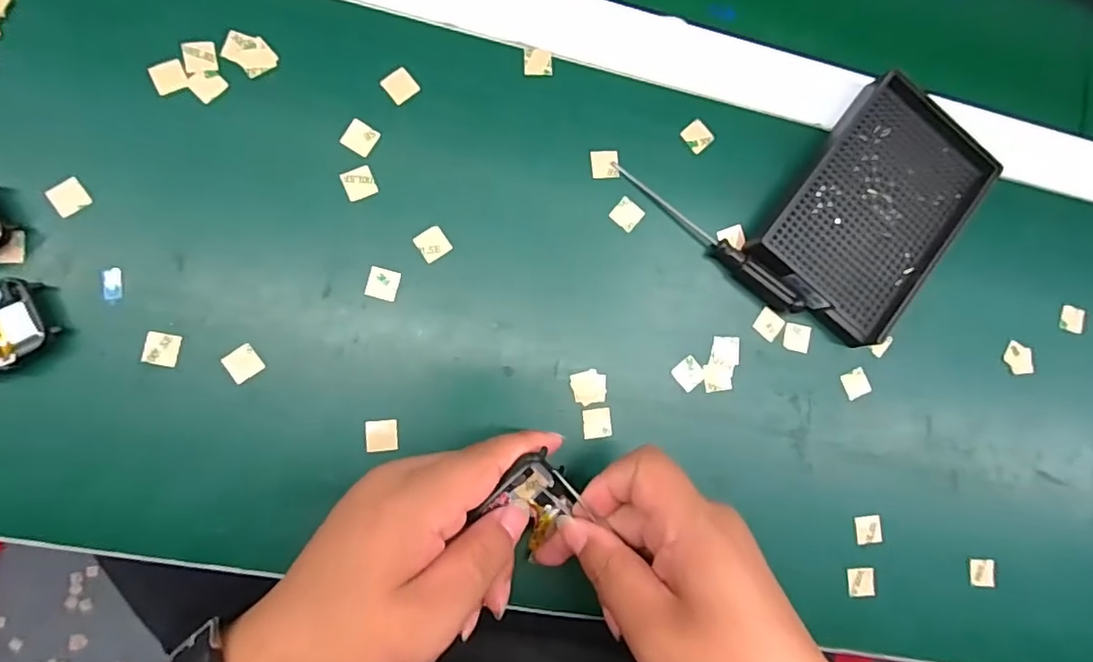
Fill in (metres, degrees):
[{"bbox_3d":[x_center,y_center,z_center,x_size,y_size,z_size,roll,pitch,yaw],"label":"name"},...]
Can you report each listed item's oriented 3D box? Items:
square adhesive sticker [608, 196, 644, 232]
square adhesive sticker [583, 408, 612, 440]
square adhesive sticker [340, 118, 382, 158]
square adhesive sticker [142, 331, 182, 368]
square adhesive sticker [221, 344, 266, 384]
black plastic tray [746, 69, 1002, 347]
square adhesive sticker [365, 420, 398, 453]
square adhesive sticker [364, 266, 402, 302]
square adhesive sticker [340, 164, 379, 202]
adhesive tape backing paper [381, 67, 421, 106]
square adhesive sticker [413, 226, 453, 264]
[{"bbox_3d":[0.046,-0.066,0.321,0.016,0.004,0.016,41,81,-4],"label":"square adhesive sticker"},{"bbox_3d":[0.028,0.050,0.312,0.016,0.004,0.016,-4,88,-12],"label":"square adhesive sticker"},{"bbox_3d":[-0.098,-0.102,0.304,0.016,0.004,0.016,29,80,-10],"label":"square adhesive sticker"},{"bbox_3d":[-0.189,0.009,0.282,0.015,0.004,0.016,11,80,-18],"label":"square adhesive sticker"},{"bbox_3d":[-0.151,0.016,0.286,0.015,0.004,0.016,-35,92,-10],"label":"square adhesive sticker"},{"bbox_3d":[0.191,-0.071,0.335,0.092,0.022,0.141,39,81,-4],"label":"black plastic tray"},{"bbox_3d":[-0.084,0.054,0.294,0.016,0.004,0.015,-2,82,-10],"label":"square adhesive sticker"},{"bbox_3d":[-0.085,-0.025,0.298,0.015,0.004,0.016,14,84,-8],"label":"square adhesive sticker"},{"bbox_3d":[-0.098,-0.078,0.300,0.016,0.004,0.016,-26,90,-10],"label":"square adhesive sticker"},{"bbox_3d":[-0.078,-0.132,0.307,0.016,0.004,0.016,-42,93,-9],"label":"adhesive tape backing paper"},{"bbox_3d":[-0.060,-0.046,0.303,0.016,0.004,0.016,-39,92,-10],"label":"square adhesive sticker"}]

